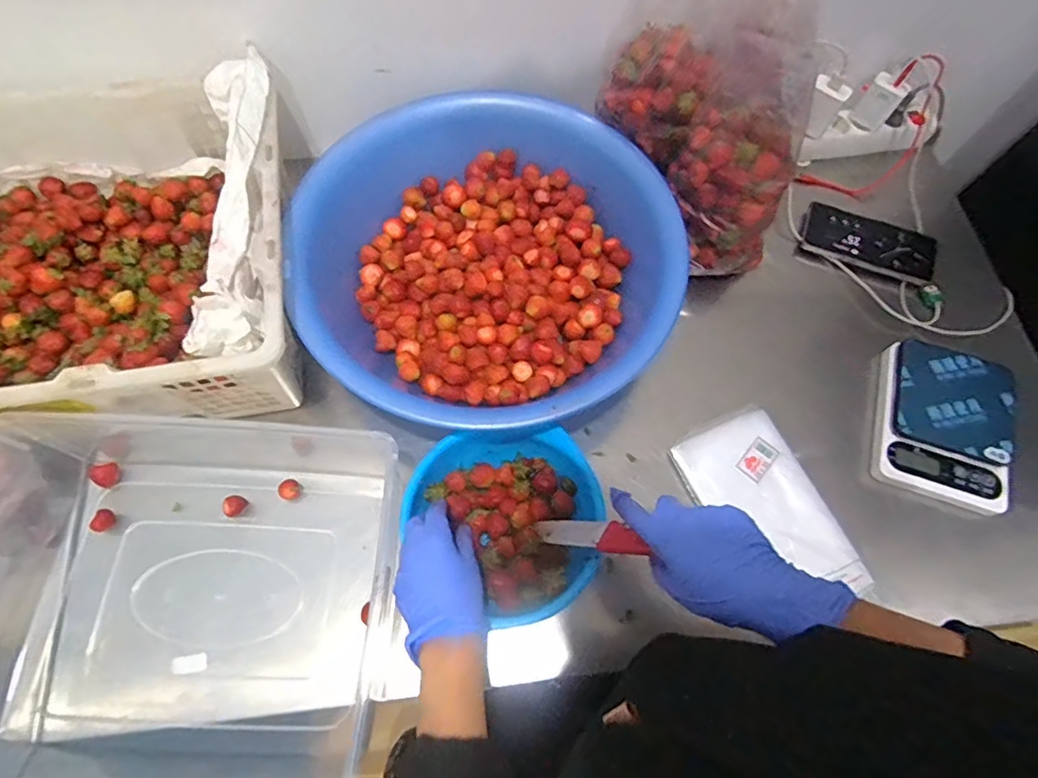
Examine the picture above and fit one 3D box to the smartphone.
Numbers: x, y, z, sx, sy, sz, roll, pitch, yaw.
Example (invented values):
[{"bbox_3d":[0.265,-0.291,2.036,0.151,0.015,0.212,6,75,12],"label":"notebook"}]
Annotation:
[{"bbox_3d":[0.445,-0.187,0.708,0.159,0.017,0.075,23,68,8],"label":"smartphone"}]

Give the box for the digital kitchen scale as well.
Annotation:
[{"bbox_3d":[0.473,0.035,0.621,0.139,0.029,0.175,17,68,5],"label":"digital kitchen scale"}]

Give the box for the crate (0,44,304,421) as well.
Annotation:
[{"bbox_3d":[-0.467,-0.125,0.566,0.474,0.144,0.359,-10,68,-6],"label":"crate"}]

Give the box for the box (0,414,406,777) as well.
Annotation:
[{"bbox_3d":[-0.335,0.181,0.507,0.413,0.141,0.336,5,67,0],"label":"box"}]

